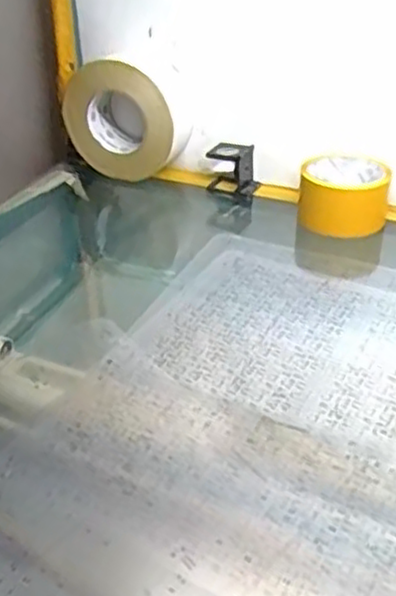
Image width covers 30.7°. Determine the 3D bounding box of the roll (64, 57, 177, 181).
[{"bbox_3d":[-0.088,-0.214,0.864,0.139,0.128,0.053,13,36,21],"label":"roll"}]

